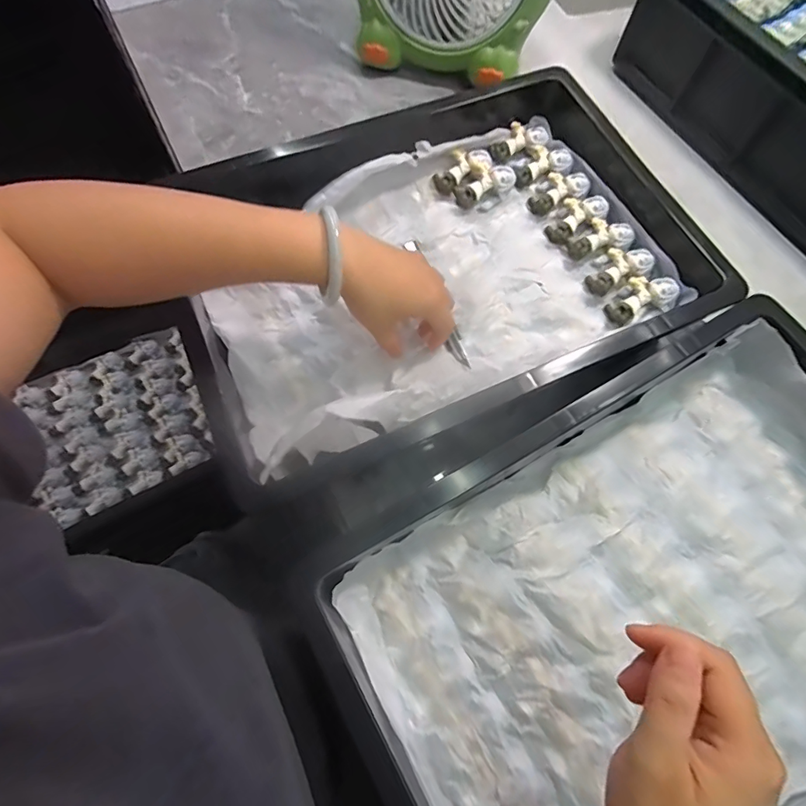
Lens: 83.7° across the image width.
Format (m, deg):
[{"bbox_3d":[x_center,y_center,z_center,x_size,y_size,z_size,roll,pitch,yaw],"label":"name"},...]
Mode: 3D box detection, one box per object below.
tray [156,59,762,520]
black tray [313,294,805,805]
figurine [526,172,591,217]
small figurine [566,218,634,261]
[{"bbox_3d":[0.040,-0.133,0.426,0.447,0.094,0.303,-22,72,-10],"label":"tray"},{"bbox_3d":[0.190,0.144,0.314,0.403,0.071,0.290,-30,73,-12],"label":"black tray"},{"bbox_3d":[0.161,-0.221,0.472,0.063,0.016,0.036,-27,72,8],"label":"figurine"},{"bbox_3d":[0.195,-0.165,0.448,0.059,0.018,0.038,-18,70,11],"label":"small figurine"}]

